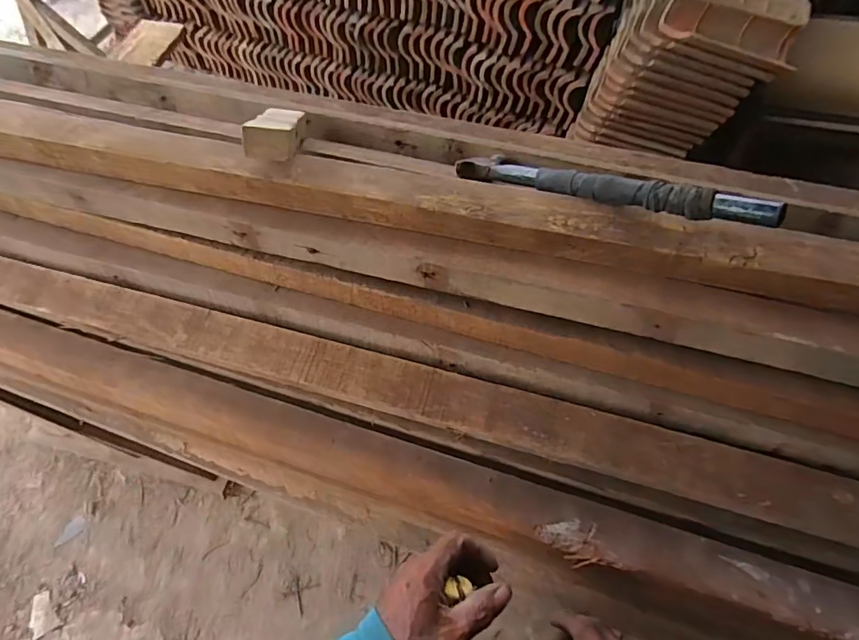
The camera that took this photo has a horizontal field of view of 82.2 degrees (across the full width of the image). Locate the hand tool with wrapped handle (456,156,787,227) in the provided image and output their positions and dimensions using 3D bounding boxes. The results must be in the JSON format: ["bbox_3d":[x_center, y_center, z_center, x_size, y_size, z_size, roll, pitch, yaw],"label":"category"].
[{"bbox_3d":[0.166,-0.133,0.494,0.319,0.027,0.035,23,62,38],"label":"hand tool with wrapped handle"}]

